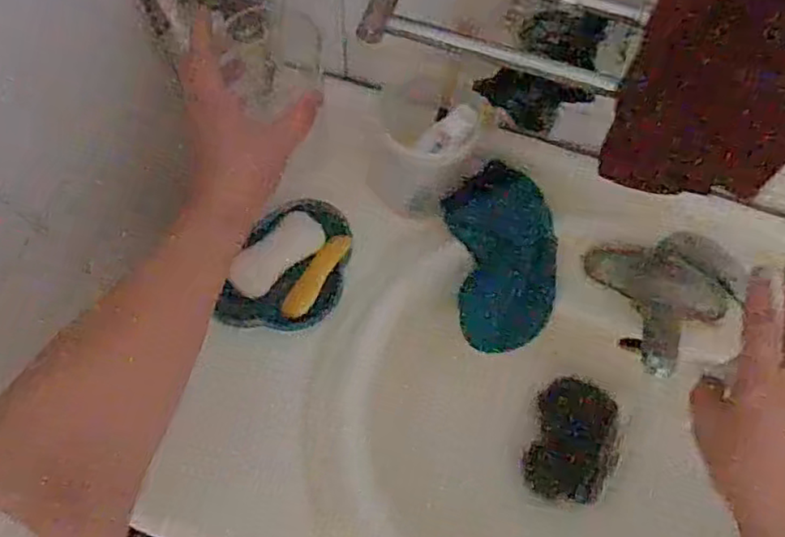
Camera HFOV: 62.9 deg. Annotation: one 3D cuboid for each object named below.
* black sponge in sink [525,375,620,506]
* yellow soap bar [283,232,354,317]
[{"bbox_3d":[0.170,0.161,0.602,0.074,0.010,0.109,9,79,20],"label":"black sponge in sink"},{"bbox_3d":[-0.064,0.006,0.535,0.025,0.020,0.080,31,72,9],"label":"yellow soap bar"}]

